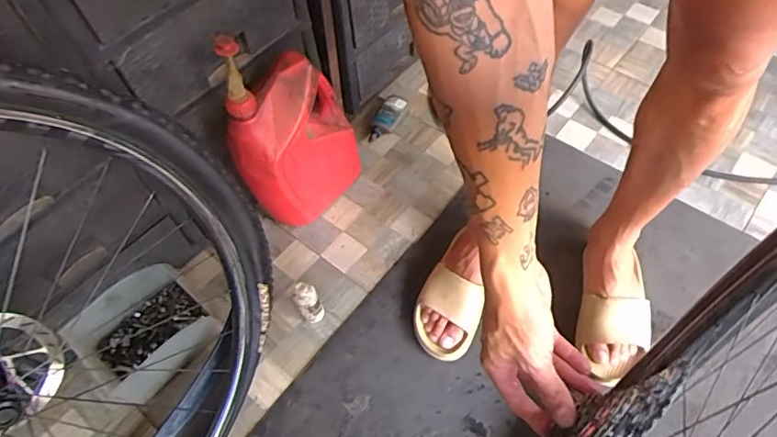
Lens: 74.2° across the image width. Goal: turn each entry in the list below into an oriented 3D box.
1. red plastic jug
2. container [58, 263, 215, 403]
[{"bbox_3d":[-0.174,-0.153,0.930,0.126,0.382,0.232,29,63,19],"label":"red plastic jug"},{"bbox_3d":[-0.408,0.186,0.860,0.174,0.079,0.208,34,65,22],"label":"container"}]

